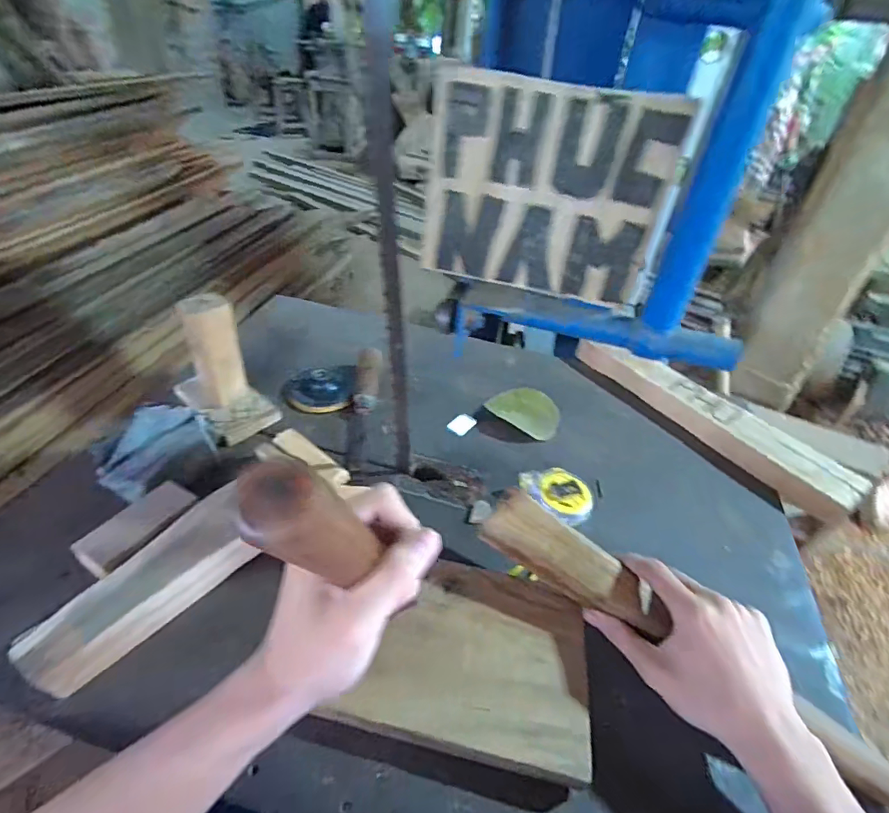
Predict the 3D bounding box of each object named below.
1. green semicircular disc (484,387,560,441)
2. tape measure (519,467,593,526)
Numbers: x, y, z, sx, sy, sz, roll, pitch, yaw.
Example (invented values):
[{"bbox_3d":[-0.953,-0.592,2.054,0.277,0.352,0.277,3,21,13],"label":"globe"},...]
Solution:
[{"bbox_3d":[0.112,0.004,0.668,0.098,0.019,0.070,26,43,22],"label":"green semicircular disc"},{"bbox_3d":[0.123,0.098,0.540,0.079,0.028,0.061,35,47,30],"label":"tape measure"}]

